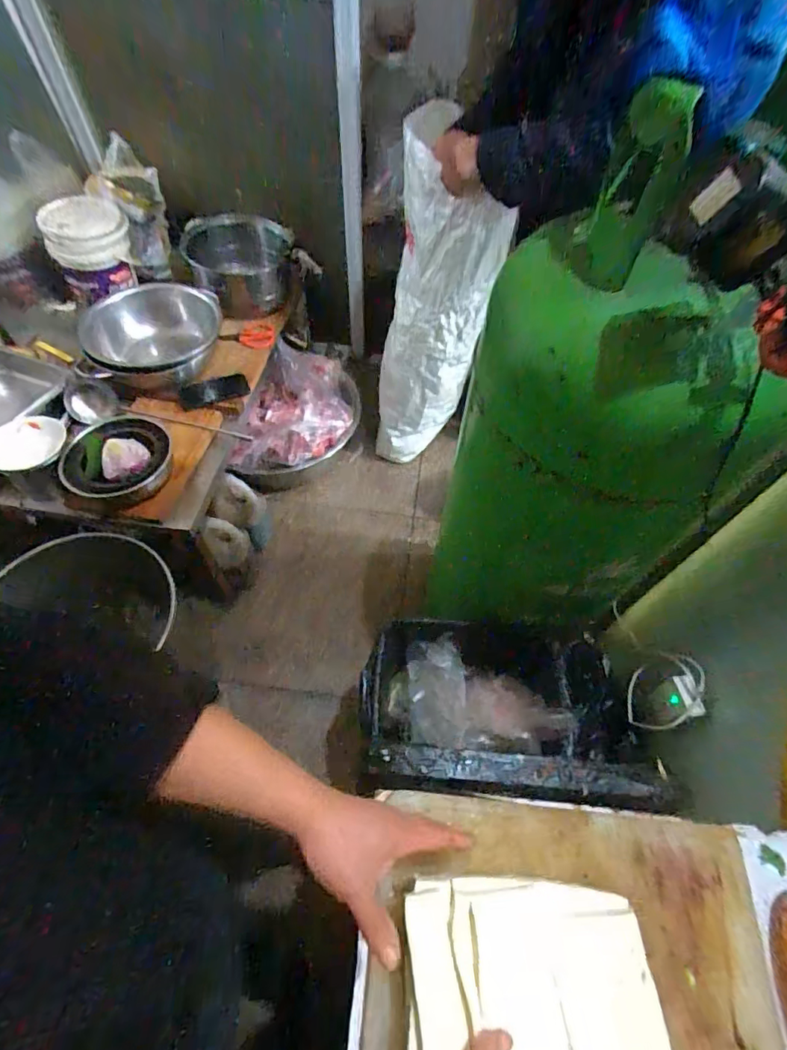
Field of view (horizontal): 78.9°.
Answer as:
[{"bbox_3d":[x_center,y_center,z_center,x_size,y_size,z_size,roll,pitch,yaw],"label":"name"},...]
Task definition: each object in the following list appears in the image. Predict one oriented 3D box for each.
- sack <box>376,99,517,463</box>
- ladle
[{"bbox_3d":[0.117,-0.587,1.410,0.302,0.879,0.378,10,58,5],"label":"sack"},{"bbox_3d":[-0.582,-0.257,1.155,0.463,0.076,0.102,10,58,5],"label":"ladle"}]

